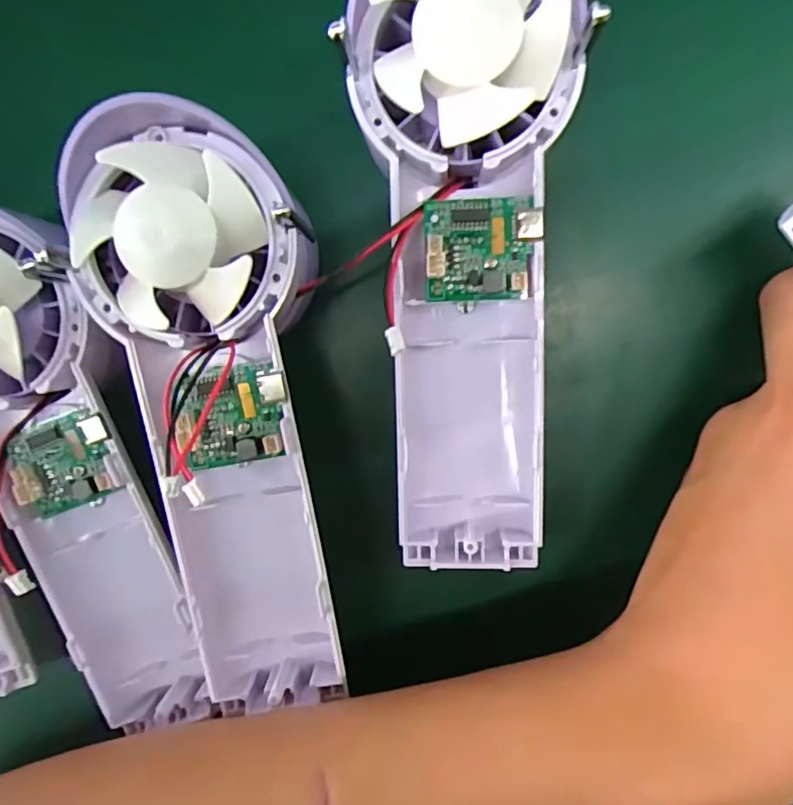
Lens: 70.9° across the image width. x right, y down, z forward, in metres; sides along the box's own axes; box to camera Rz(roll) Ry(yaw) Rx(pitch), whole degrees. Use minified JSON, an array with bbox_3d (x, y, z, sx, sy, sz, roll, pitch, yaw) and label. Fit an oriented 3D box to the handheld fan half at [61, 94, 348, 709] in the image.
[{"bbox_3d":[-0.047,0.005,0.154,0.055,0.025,0.172,-11,94,5],"label":"handheld fan half"}]

